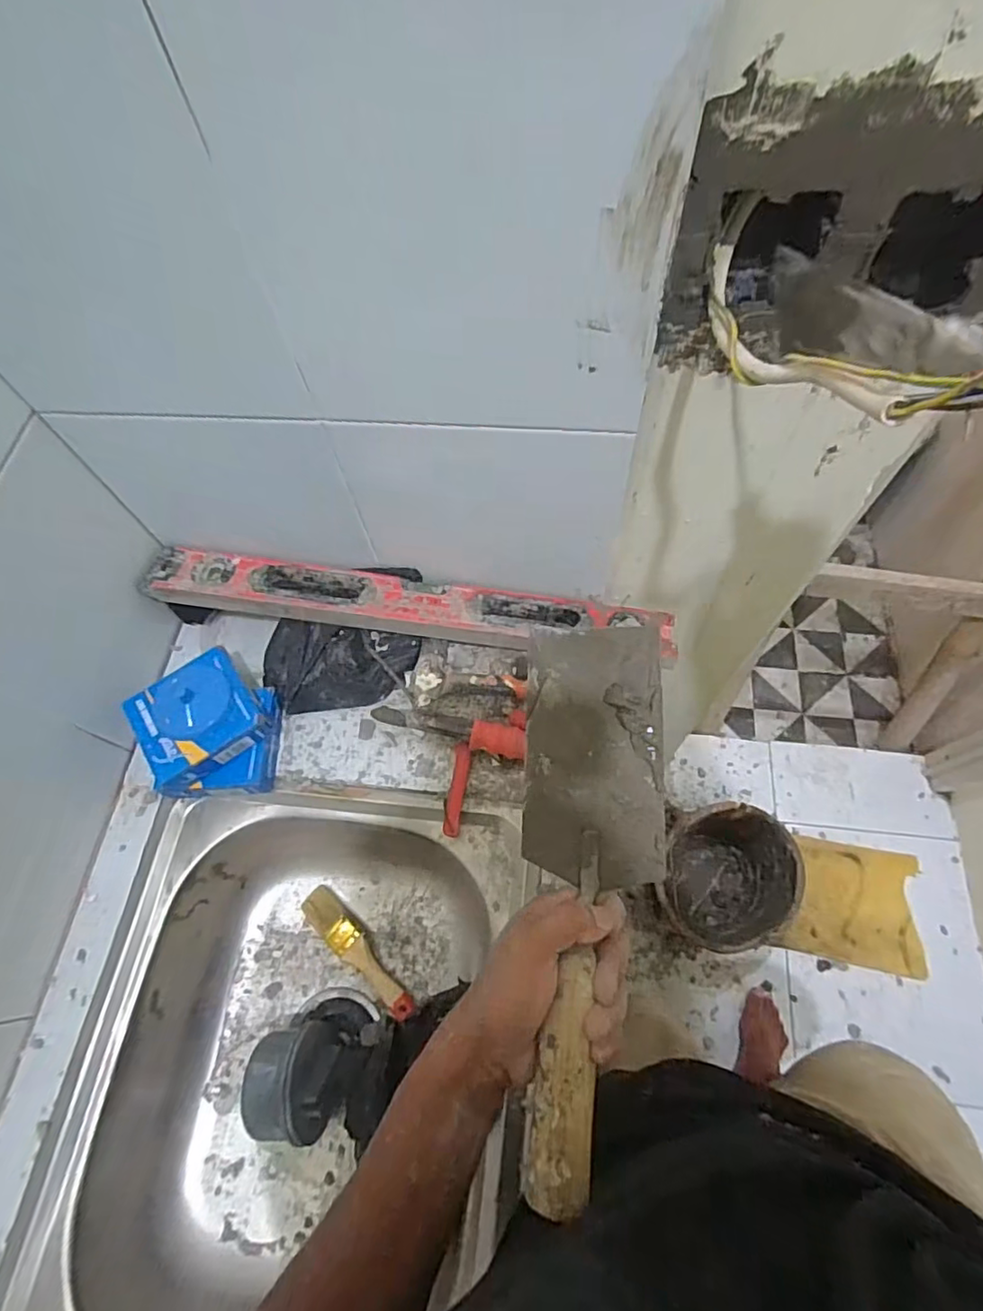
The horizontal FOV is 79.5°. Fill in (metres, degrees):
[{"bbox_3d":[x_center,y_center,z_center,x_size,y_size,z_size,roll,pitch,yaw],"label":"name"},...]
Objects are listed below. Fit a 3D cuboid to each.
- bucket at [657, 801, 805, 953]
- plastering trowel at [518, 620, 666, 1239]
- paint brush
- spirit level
[{"bbox_3d":[0.480,0.463,1.249,0.266,0.214,0.255,3,66,5],"label":"bucket"},{"bbox_3d":[0.060,0.144,0.378,0.092,0.060,0.326,5,71,6],"label":"plastering trowel"},{"bbox_3d":[-0.148,0.328,0.658,0.171,0.027,0.037,38,73,18],"label":"paint brush"},{"bbox_3d":[-0.086,-0.055,0.652,0.568,0.025,0.070,7,55,-1],"label":"spirit level"}]

